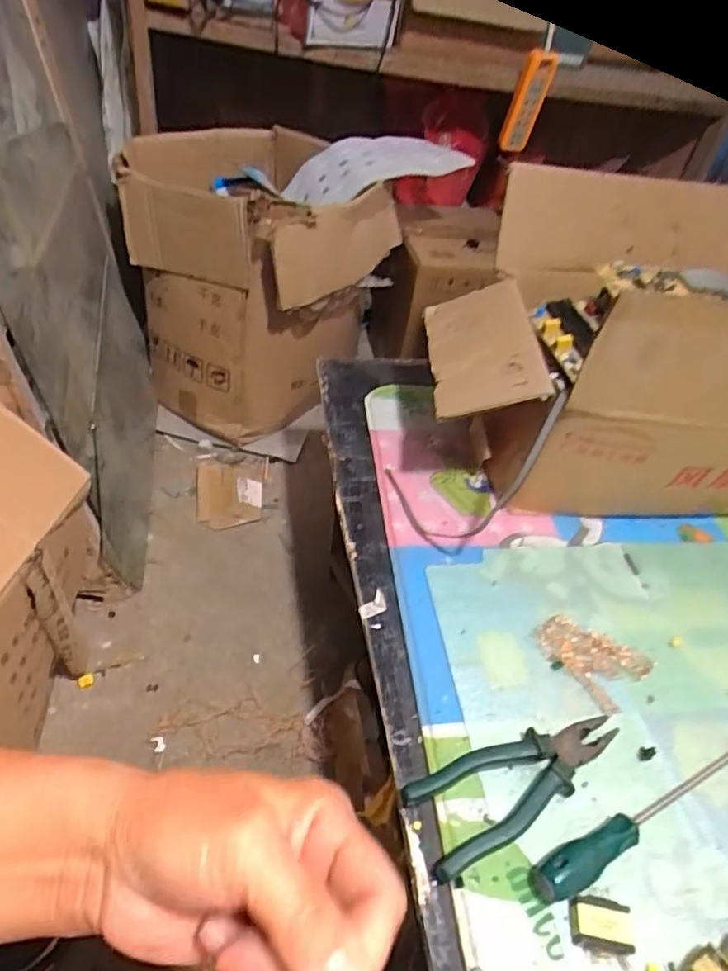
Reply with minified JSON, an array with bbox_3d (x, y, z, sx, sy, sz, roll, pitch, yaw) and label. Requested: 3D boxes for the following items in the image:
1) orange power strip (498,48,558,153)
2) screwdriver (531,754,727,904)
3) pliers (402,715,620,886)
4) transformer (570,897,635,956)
[{"bbox_3d":[0.355,-0.835,1.297,0.079,0.216,0.060,7,68,-2],"label":"orange power strip"},{"bbox_3d":[0.256,0.259,0.490,0.288,0.029,0.027,-16,47,-24],"label":"screwdriver"},{"bbox_3d":[0.131,0.242,0.492,0.197,0.024,0.067,-16,47,-24],"label":"pliers"},{"bbox_3d":[0.171,0.317,0.424,0.041,0.015,0.030,11,42,3],"label":"transformer"}]

